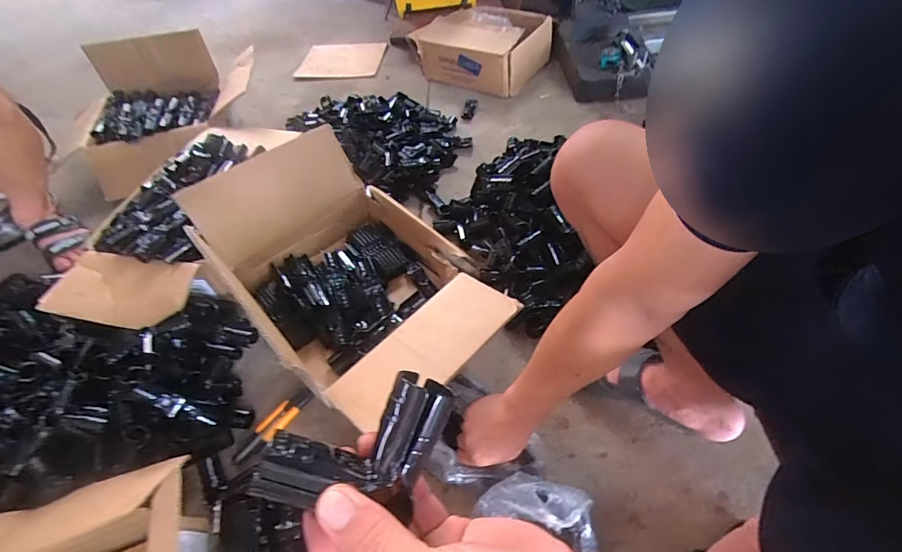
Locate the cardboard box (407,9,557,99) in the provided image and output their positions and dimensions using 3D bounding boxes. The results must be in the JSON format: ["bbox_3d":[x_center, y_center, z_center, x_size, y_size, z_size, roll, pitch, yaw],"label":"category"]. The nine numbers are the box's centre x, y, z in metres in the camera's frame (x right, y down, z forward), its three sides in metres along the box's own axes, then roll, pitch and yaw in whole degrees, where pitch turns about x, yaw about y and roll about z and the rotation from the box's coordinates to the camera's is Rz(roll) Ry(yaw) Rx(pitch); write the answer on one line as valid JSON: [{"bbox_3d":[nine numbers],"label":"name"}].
[{"bbox_3d":[0.096,-0.731,1.337,0.368,0.132,0.302,29,60,24],"label":"cardboard box"}]

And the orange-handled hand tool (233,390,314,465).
[{"bbox_3d":[-0.298,0.255,0.714,0.039,0.025,0.151,29,60,25],"label":"orange-handled hand tool"}]

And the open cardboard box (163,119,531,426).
[{"bbox_3d":[-0.159,-0.004,0.706,0.327,0.233,0.481,-34,57,-20],"label":"open cardboard box"}]

